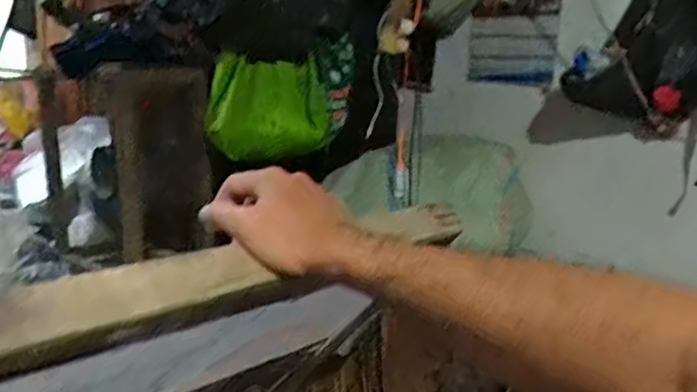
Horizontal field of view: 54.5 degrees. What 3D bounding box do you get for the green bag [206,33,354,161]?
[{"bbox_3d":[-0.162,-0.225,1.599,0.334,0.267,0.086,0,13,-5],"label":"green bag"}]

